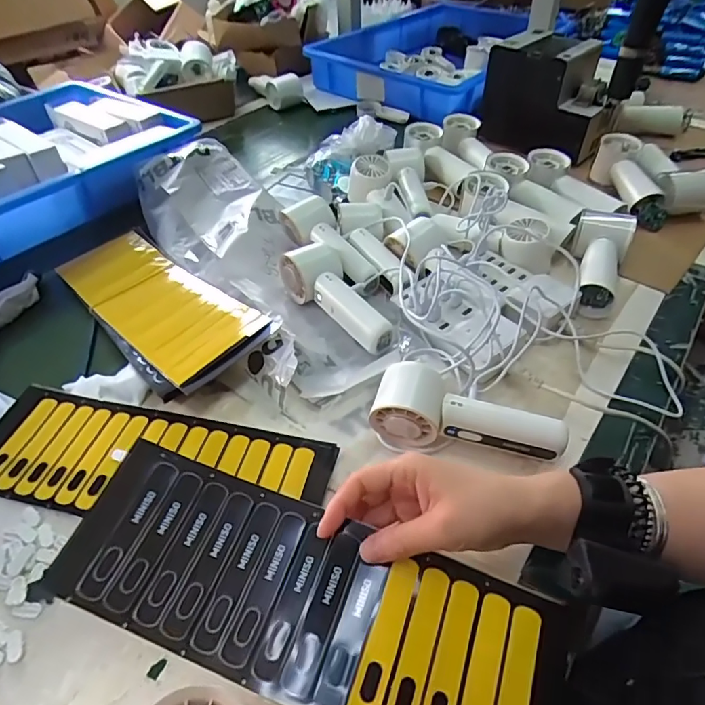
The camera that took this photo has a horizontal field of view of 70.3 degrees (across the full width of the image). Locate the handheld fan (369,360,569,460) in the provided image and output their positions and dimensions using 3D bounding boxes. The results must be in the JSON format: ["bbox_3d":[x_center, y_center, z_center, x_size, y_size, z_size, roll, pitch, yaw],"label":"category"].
[{"bbox_3d":[0.096,0.051,0.414,0.154,0.049,0.053,8,48,11],"label":"handheld fan"}]

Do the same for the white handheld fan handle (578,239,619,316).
[{"bbox_3d":[0.273,-0.083,0.554,0.042,0.044,0.098,18,48,20],"label":"white handheld fan handle"}]

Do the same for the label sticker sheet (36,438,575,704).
[{"bbox_3d":[-0.029,0.149,0.306,0.309,0.010,0.105,17,55,11],"label":"label sticker sheet"}]

